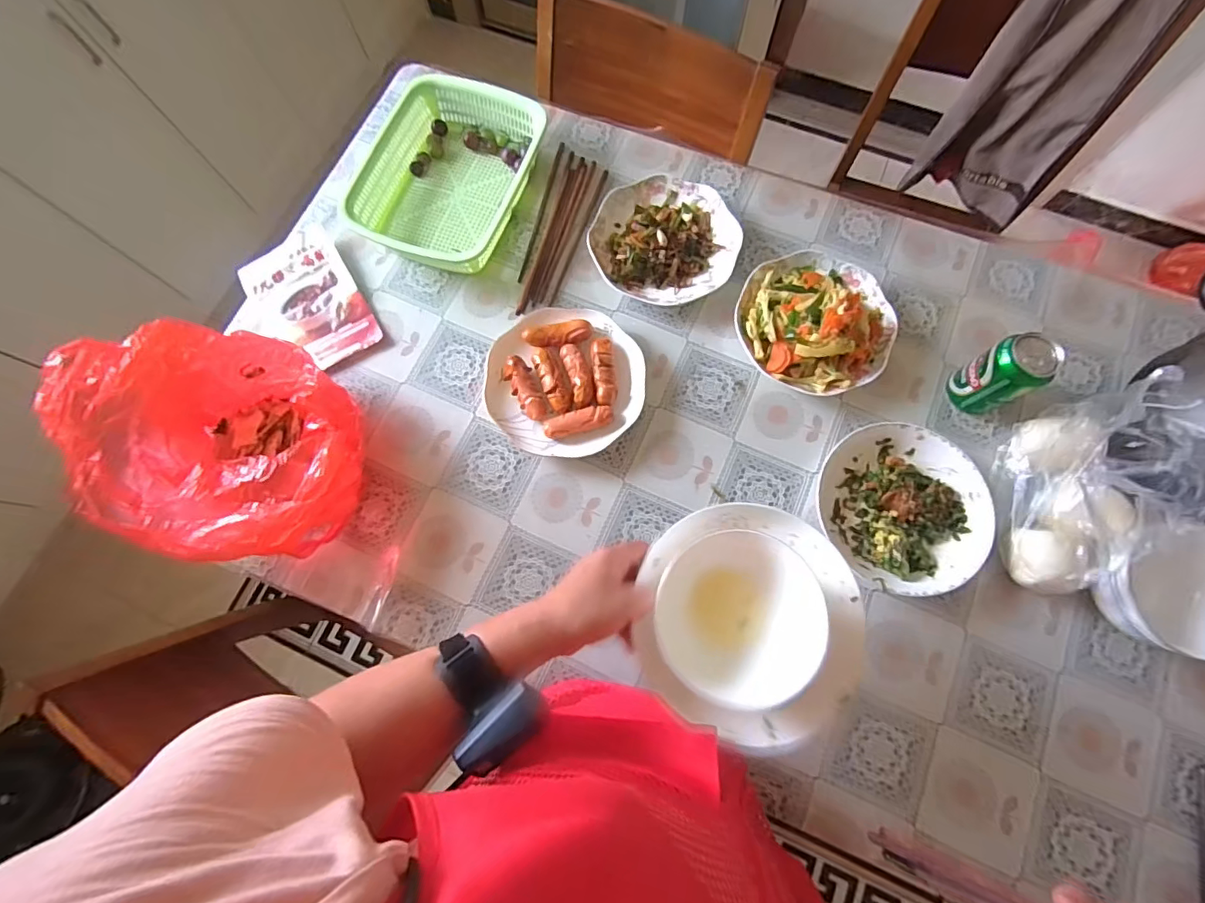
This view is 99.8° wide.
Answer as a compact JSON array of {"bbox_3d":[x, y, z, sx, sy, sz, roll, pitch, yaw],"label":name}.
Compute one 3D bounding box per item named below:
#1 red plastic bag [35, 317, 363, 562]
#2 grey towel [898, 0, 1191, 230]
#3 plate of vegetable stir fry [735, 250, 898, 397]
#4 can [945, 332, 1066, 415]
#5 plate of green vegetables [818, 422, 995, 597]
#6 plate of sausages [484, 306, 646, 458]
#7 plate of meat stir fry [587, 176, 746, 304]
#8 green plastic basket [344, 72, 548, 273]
[{"bbox_3d":[-0.426,-0.010,0.585,0.298,0.143,0.244,25,76,7],"label":"red plastic bag"},{"bbox_3d":[0.812,-0.669,0.954,0.245,0.417,0.106,31,77,9],"label":"grey towel"},{"bbox_3d":[0.279,-0.176,0.659,0.195,0.076,0.196,0,75,1],"label":"plate of vegetable stir fry"},{"bbox_3d":[0.474,-0.089,0.612,0.059,0.117,0.063,0,75,1],"label":"can"},{"bbox_3d":[0.353,0.068,0.607,0.184,0.042,0.194,0,75,1],"label":"plate of green vegetables"},{"bbox_3d":[-0.048,-0.090,0.657,0.195,0.041,0.195,0,75,1],"label":"plate of sausages"},{"bbox_3d":[0.087,-0.296,0.712,0.199,0.044,0.187,0,75,1],"label":"plate of meat stir fry"},{"bbox_3d":[-0.216,-0.403,0.734,0.215,0.062,0.270,16,75,5],"label":"green plastic basket"}]

